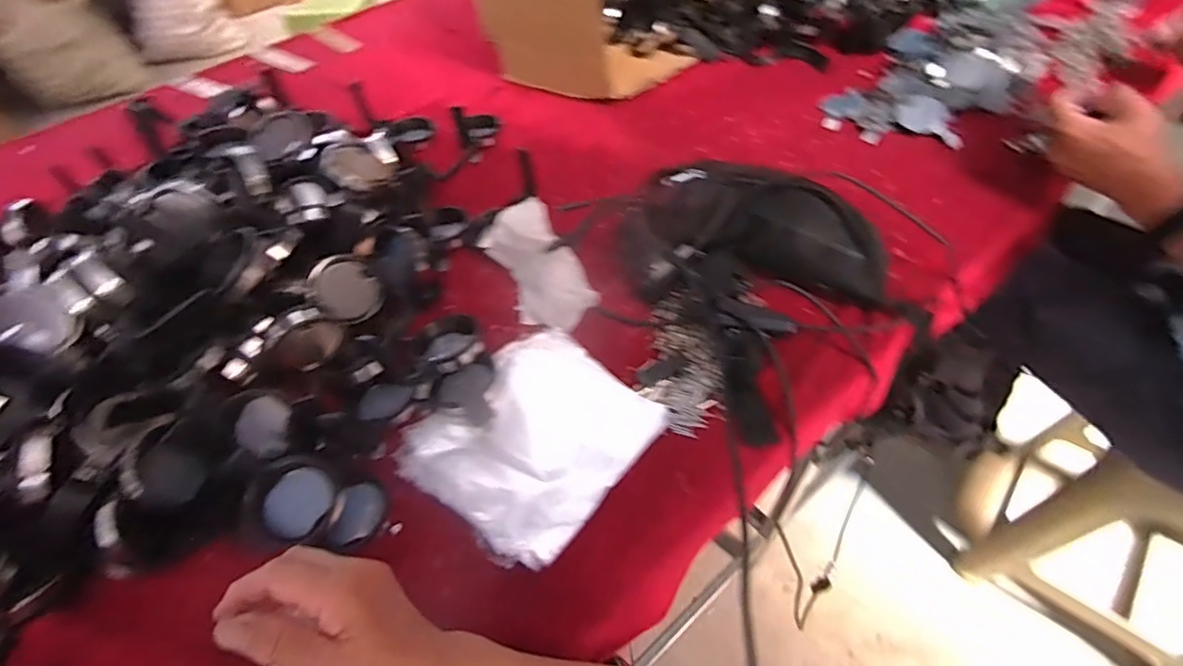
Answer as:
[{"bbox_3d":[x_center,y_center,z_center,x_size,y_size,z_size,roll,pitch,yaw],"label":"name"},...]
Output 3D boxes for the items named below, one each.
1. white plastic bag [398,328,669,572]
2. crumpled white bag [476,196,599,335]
[{"bbox_3d":[-0.054,0.091,0.505,0.183,0.019,0.192,31,61,27],"label":"white plastic bag"},{"bbox_3d":[-0.066,-0.086,0.618,0.077,0.060,0.186,-25,53,-13],"label":"crumpled white bag"}]

